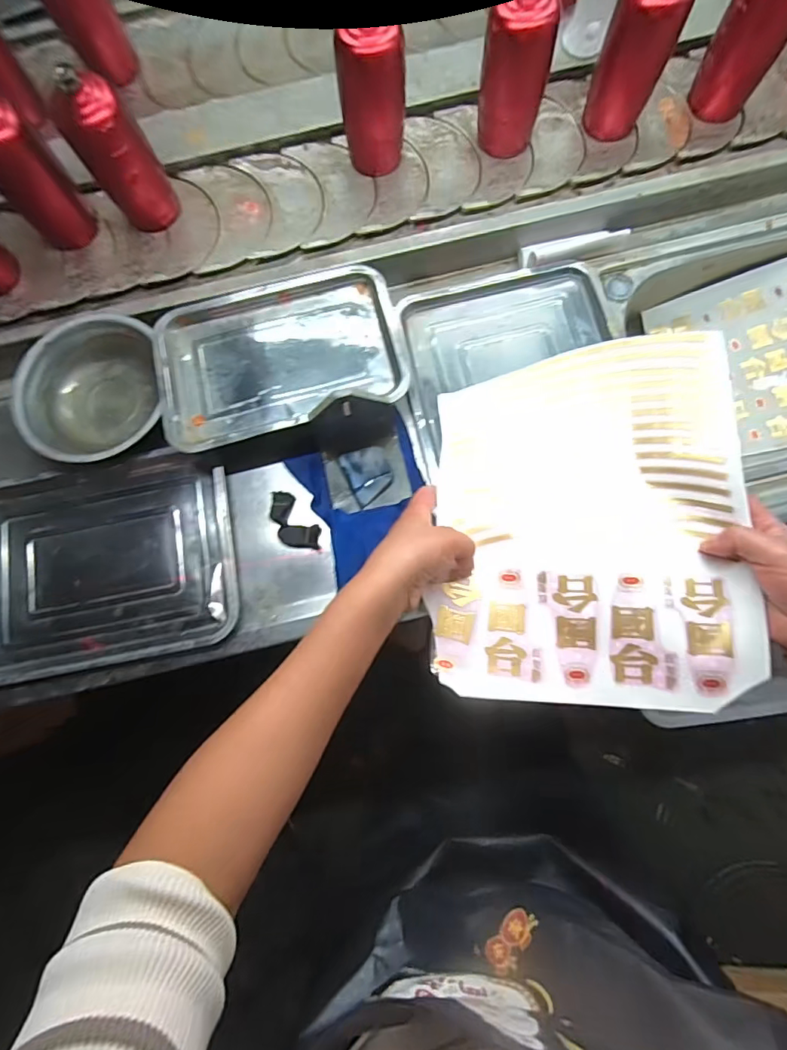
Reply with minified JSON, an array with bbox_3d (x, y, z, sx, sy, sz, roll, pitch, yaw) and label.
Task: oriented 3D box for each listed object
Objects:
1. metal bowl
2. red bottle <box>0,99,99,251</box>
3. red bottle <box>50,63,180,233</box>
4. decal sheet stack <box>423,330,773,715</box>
[{"bbox_3d":[-0.385,-0.172,0.650,0.182,0.062,0.191,0,79,1],"label":"metal bowl"},{"bbox_3d":[-0.454,-0.432,0.624,0.060,0.164,0.061,0,79,3],"label":"red bottle"},{"bbox_3d":[-0.339,-0.458,0.623,0.064,0.173,0.068,24,81,8],"label":"red bottle"},{"bbox_3d":[0.158,-0.017,0.439,0.240,0.091,0.332,1,79,1],"label":"decal sheet stack"}]

